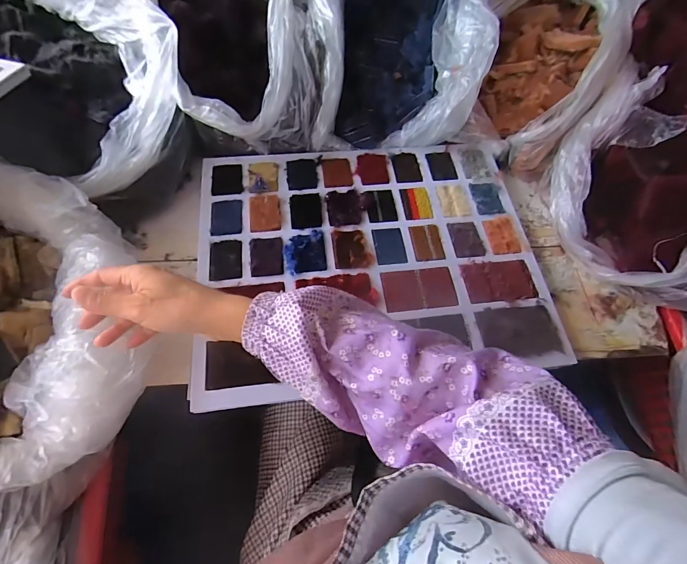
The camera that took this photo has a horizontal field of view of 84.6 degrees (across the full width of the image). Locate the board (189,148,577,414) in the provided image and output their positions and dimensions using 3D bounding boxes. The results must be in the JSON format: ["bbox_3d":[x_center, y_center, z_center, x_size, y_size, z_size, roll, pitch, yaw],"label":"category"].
[{"bbox_3d":[0.033,-0.040,0.476,0.417,0.012,0.335,-5,63,-6],"label":"board"}]

